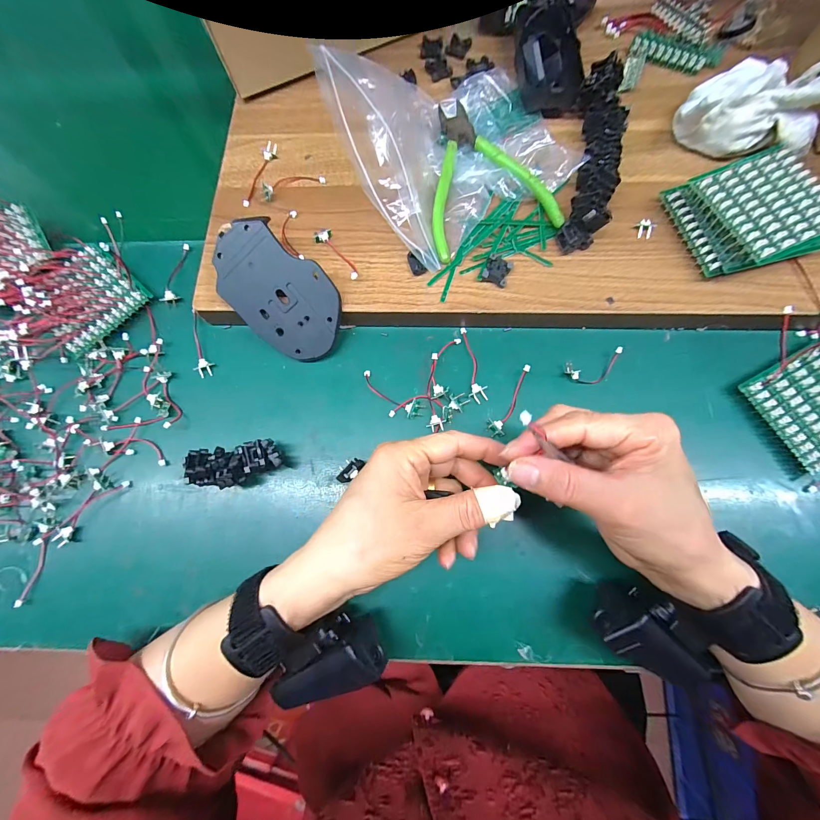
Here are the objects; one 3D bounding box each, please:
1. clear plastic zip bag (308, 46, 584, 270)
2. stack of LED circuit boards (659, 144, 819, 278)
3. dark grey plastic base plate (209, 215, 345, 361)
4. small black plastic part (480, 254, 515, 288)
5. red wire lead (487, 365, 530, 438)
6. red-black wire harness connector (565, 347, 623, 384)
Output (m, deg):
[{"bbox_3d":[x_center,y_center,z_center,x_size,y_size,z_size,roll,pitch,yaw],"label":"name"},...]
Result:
[{"bbox_3d":[0.041,-0.222,0.279,0.176,0.055,0.177,-35,77,-6],"label":"clear plastic zip bag"},{"bbox_3d":[0.260,-0.149,0.267,0.092,0.038,0.087,-17,80,0],"label":"stack of LED circuit boards"},{"bbox_3d":[-0.102,-0.091,0.276,0.109,0.004,0.071,42,101,-12],"label":"dark grey plastic base plate"},{"bbox_3d":[0.070,-0.111,0.280,0.021,0.008,0.022,21,78,7],"label":"small black plastic part"},{"bbox_3d":[0.080,-0.007,0.279,0.015,0.012,0.061,28,79,9],"label":"red wire lead"},{"bbox_3d":[0.150,-0.034,0.283,0.045,0.010,0.022,-15,76,-1],"label":"red-black wire harness connector"}]

